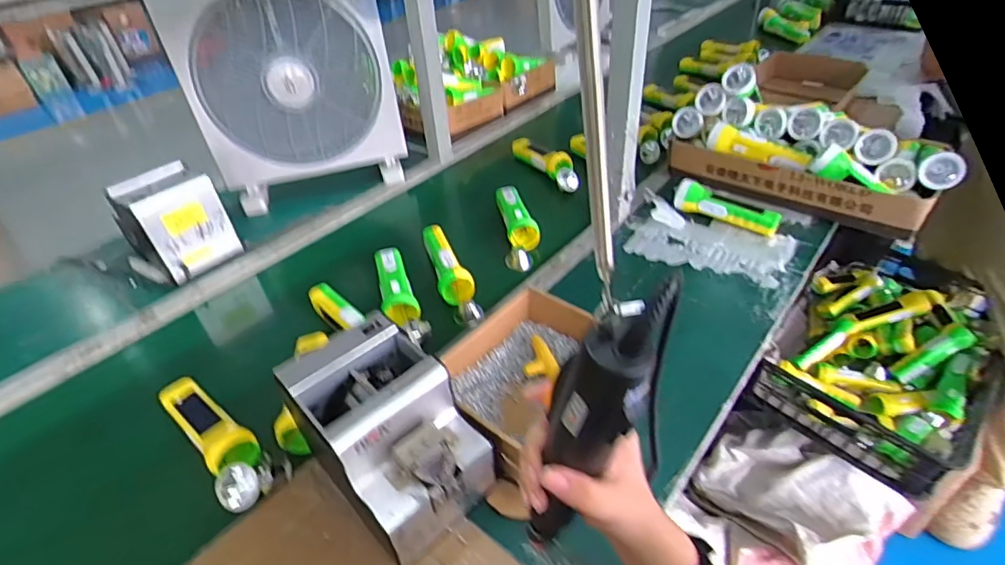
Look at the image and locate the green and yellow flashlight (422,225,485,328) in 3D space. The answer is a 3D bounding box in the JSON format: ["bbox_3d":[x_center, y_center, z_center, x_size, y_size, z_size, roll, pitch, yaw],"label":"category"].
[{"bbox_3d":[-0.084,-0.023,0.825,0.054,0.053,0.223,-14,41,-10],"label":"green and yellow flashlight"}]

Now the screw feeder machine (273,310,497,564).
[{"bbox_3d":[-0.114,0.153,0.522,0.130,0.143,0.174,-34,48,-30],"label":"screw feeder machine"}]

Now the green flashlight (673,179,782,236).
[{"bbox_3d":[0.383,-0.129,0.885,0.175,0.052,0.046,19,46,26],"label":"green flashlight"}]

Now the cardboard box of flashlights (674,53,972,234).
[{"bbox_3d":[0.541,-0.263,0.908,0.426,0.213,0.239,30,51,34],"label":"cardboard box of flashlights"}]

